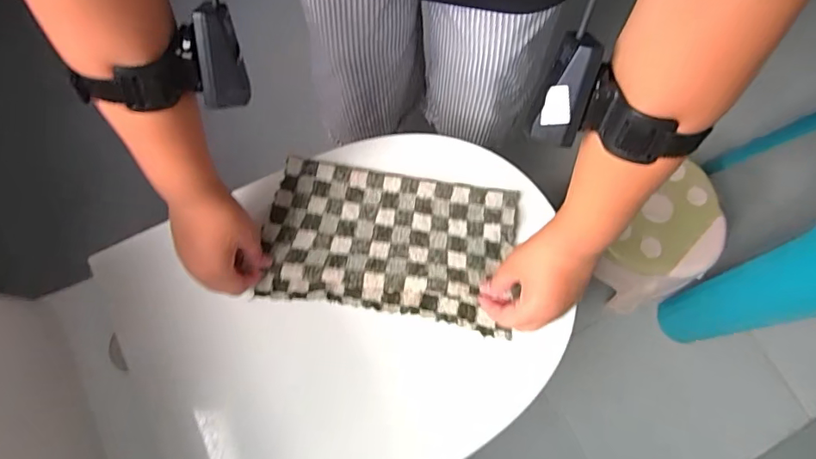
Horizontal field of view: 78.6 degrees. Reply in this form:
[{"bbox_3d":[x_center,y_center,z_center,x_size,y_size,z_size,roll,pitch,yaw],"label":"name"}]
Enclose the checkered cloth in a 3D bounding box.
[{"bbox_3d":[-0.019,0.010,0.523,0.254,0.029,0.153,9,75,2],"label":"checkered cloth"}]

